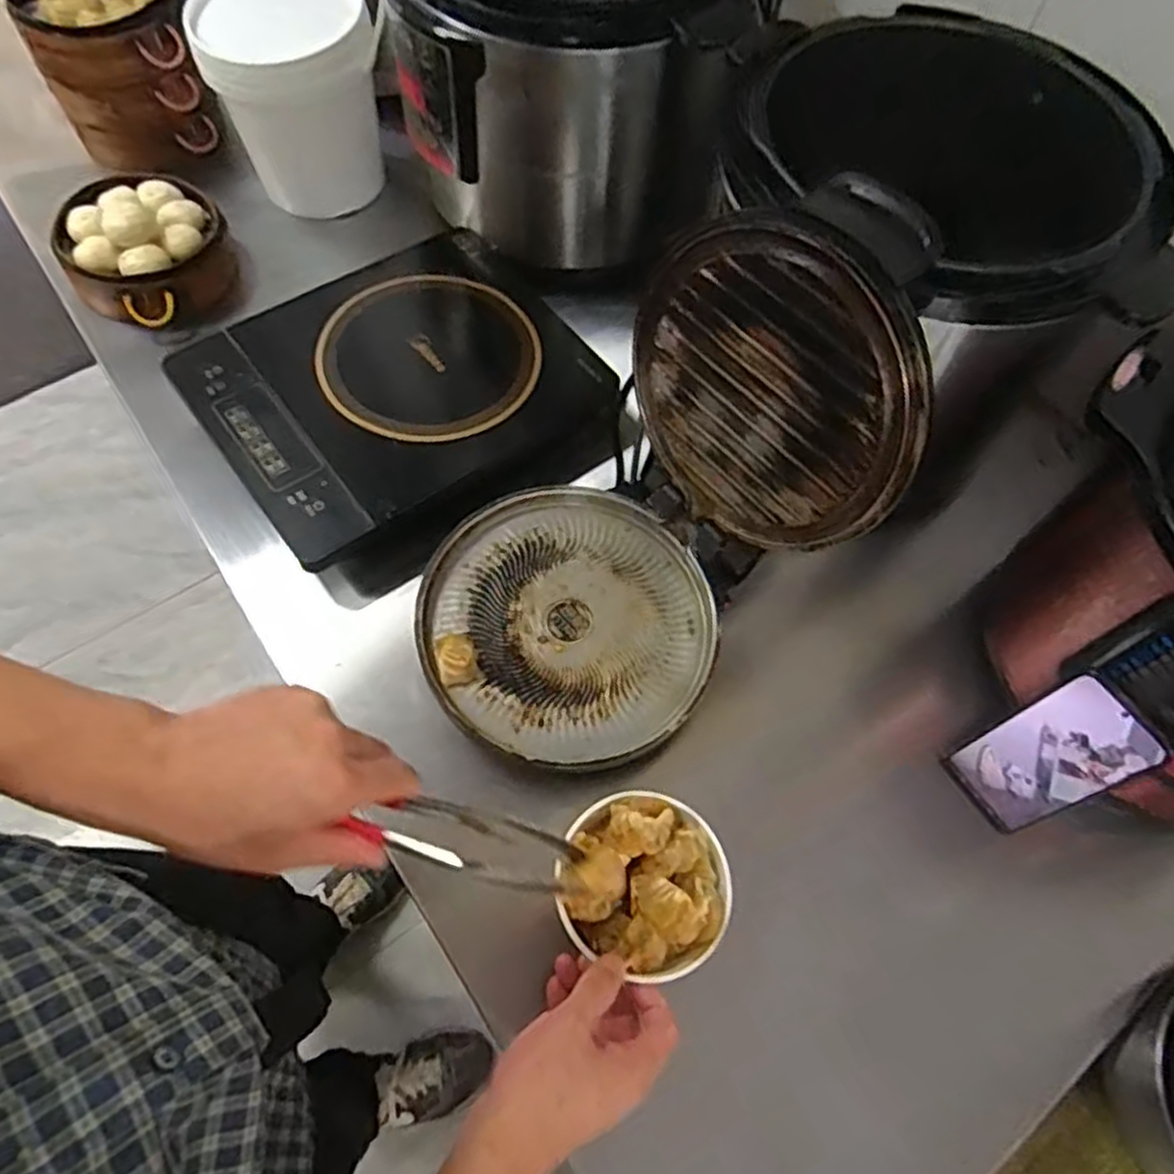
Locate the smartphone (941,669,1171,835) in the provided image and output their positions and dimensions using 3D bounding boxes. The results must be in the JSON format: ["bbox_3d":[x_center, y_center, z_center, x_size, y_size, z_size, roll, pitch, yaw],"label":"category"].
[{"bbox_3d":[0.341,0.130,0.575,0.007,0.162,0.075,-19,63,-32],"label":"smartphone"}]

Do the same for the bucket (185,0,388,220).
[{"bbox_3d":[-0.316,-0.576,0.862,0.192,0.187,0.208,-11,66,-7],"label":"bucket"}]

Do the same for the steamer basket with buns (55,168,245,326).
[{"bbox_3d":[-0.471,-0.360,0.829,0.159,0.085,0.186,-27,69,-14],"label":"steamer basket with buns"}]

